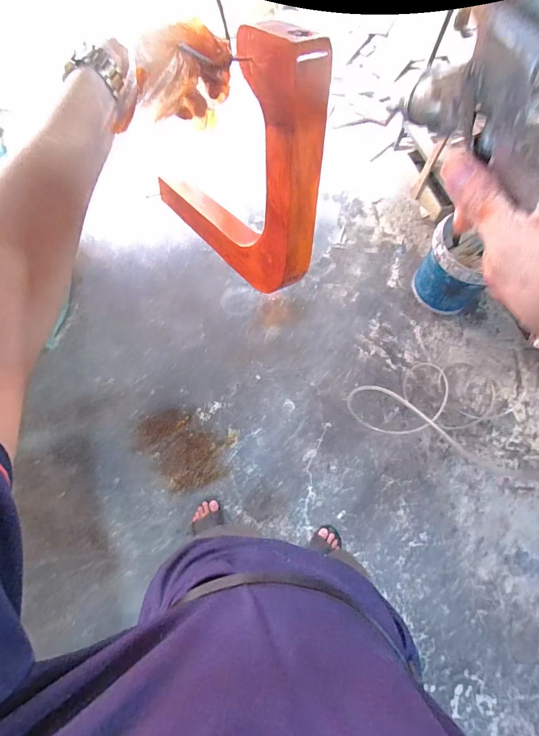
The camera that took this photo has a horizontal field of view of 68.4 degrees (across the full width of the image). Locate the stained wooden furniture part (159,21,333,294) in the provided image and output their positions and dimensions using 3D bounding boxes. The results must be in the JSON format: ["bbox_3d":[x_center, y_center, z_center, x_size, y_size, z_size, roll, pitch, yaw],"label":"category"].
[{"bbox_3d":[-0.081,-0.308,0.573,0.046,0.312,0.393,-31,55,-27],"label":"stained wooden furniture part"}]

